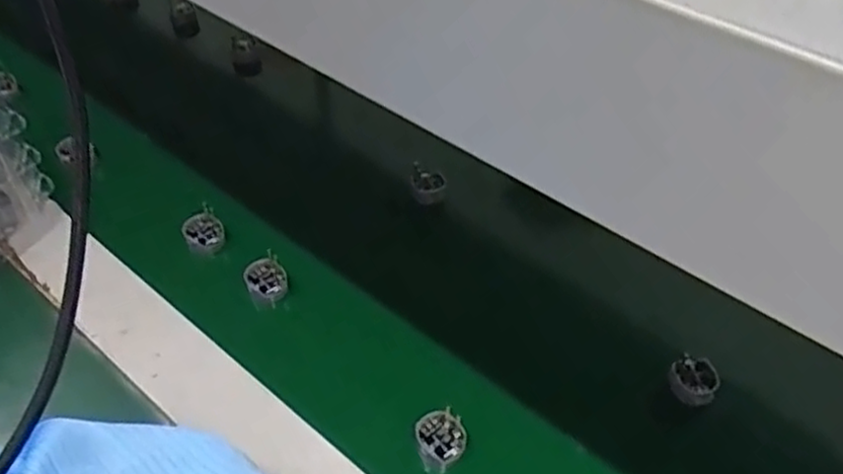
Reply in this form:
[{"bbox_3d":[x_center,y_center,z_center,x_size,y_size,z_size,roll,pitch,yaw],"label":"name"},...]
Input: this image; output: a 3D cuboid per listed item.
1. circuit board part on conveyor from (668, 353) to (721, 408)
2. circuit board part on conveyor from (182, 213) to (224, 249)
[{"bbox_3d":[0.163,0.085,0.432,0.027,0.011,0.033,28,54,24],"label":"circuit board part on conveyor"},{"bbox_3d":[-0.156,-0.005,0.514,0.027,0.009,0.029,-22,51,-18],"label":"circuit board part on conveyor"}]

